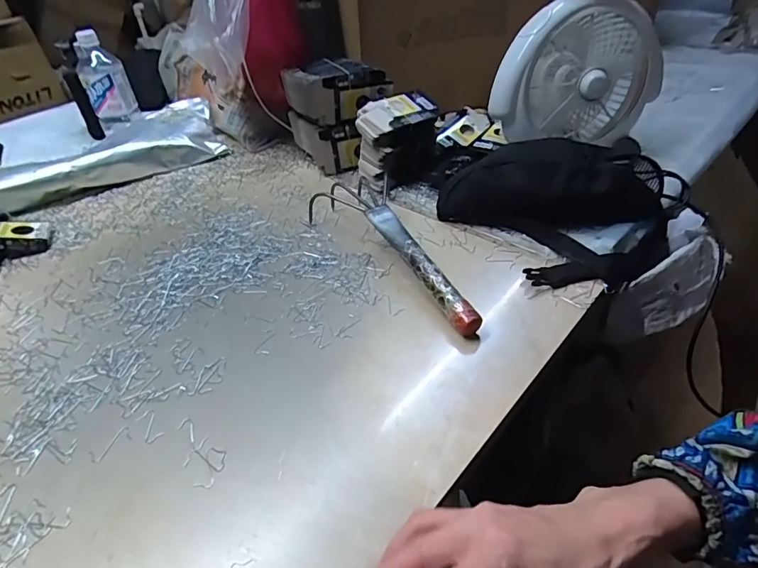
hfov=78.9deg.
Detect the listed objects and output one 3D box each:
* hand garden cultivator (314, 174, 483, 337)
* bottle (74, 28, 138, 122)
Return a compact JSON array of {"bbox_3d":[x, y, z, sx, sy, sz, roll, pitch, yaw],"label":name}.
[{"bbox_3d":[0.013,-0.050,0.564,0.093,0.047,0.331,-24,45,-20],"label":"hand garden cultivator"},{"bbox_3d":[-0.491,-0.368,0.821,0.074,0.130,0.078,-23,45,-20],"label":"bottle"}]

